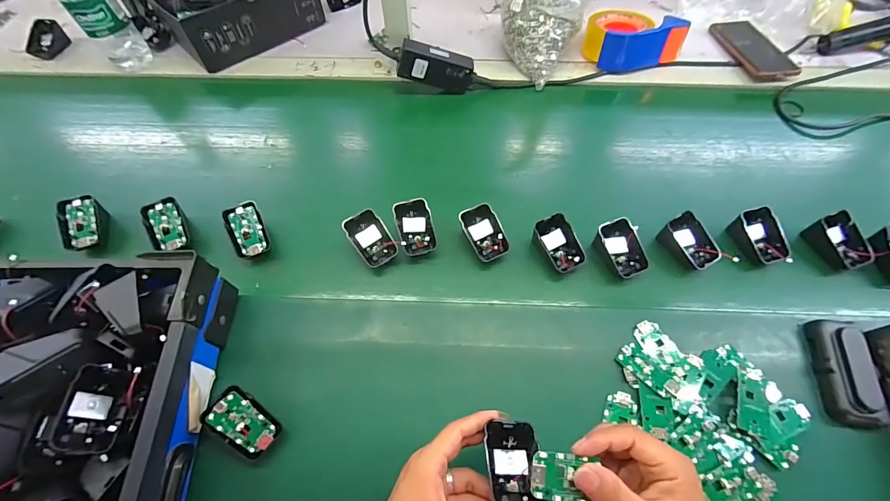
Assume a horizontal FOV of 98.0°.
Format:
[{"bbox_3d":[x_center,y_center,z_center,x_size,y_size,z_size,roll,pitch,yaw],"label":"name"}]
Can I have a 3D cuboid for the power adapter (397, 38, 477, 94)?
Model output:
[{"bbox_3d":[-0.011,-0.285,0.610,0.120,0.055,0.033,9,58,-18],"label":"power adapter"}]

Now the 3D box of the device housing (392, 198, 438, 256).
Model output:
[{"bbox_3d":[-0.036,-0.029,0.488,0.043,0.019,0.071,-15,91,-7],"label":"device housing"}]

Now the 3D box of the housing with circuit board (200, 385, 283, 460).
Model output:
[{"bbox_3d":[-0.195,0.166,0.373,0.068,0.013,0.043,49,58,-14],"label":"housing with circuit board"}]

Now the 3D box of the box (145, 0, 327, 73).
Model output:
[{"bbox_3d":[-0.368,-0.444,0.694,0.244,0.104,0.190,-40,67,-20],"label":"box"}]

